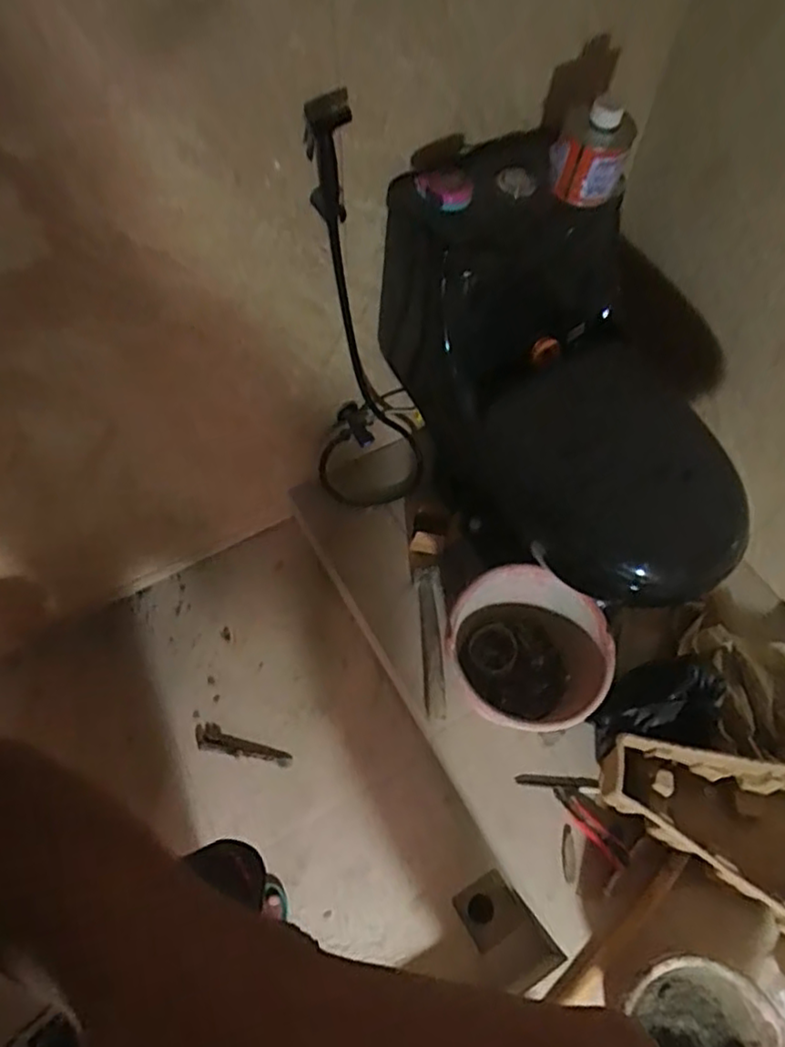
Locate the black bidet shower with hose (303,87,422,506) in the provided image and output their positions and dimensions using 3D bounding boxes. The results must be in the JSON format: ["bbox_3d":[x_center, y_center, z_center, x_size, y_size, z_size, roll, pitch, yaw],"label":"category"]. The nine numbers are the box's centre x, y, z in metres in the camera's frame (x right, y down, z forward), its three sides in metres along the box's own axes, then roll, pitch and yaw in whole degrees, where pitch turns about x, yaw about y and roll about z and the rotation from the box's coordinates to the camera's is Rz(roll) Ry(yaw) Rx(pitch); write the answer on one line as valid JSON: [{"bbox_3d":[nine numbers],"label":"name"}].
[{"bbox_3d":[-0.037,-0.290,1.192,0.211,0.790,0.155,8,60,3],"label":"black bidet shower with hose"}]

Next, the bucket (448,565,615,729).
[{"bbox_3d":[0.232,0.237,1.210,0.265,0.180,0.266,1,60,-1],"label":"bucket"}]

